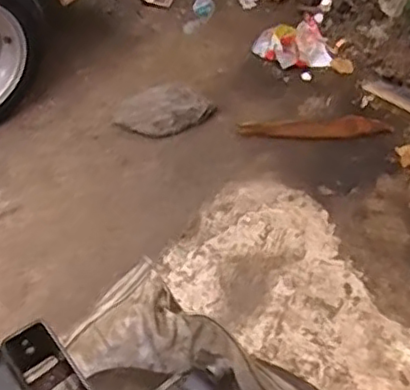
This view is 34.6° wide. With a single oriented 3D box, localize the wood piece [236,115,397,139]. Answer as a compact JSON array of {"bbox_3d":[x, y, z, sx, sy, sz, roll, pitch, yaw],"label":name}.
[{"bbox_3d":[0.311,-0.192,1.871,0.427,0.022,0.072,-1,55,-4],"label":"wood piece"}]

